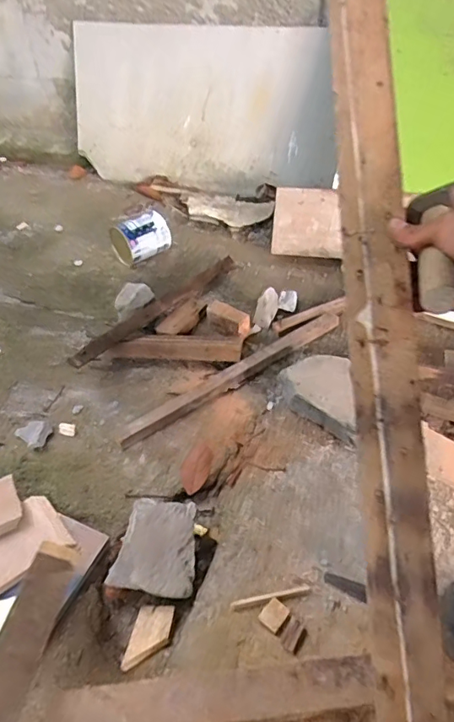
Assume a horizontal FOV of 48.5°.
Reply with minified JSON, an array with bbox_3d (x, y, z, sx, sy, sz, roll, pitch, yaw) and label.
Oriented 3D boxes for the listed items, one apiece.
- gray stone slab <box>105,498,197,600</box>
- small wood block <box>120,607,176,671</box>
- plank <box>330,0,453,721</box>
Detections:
[{"bbox_3d":[-0.100,0.275,0.753,0.116,0.032,0.131,17,67,-11],"label":"gray stone slab"},{"bbox_3d":[-0.111,0.395,0.721,0.063,0.007,0.084,-7,43,21],"label":"small wood block"},{"bbox_3d":[0.141,-0.016,0.452,0.064,0.037,1.084,-3,84,1],"label":"plank"}]

